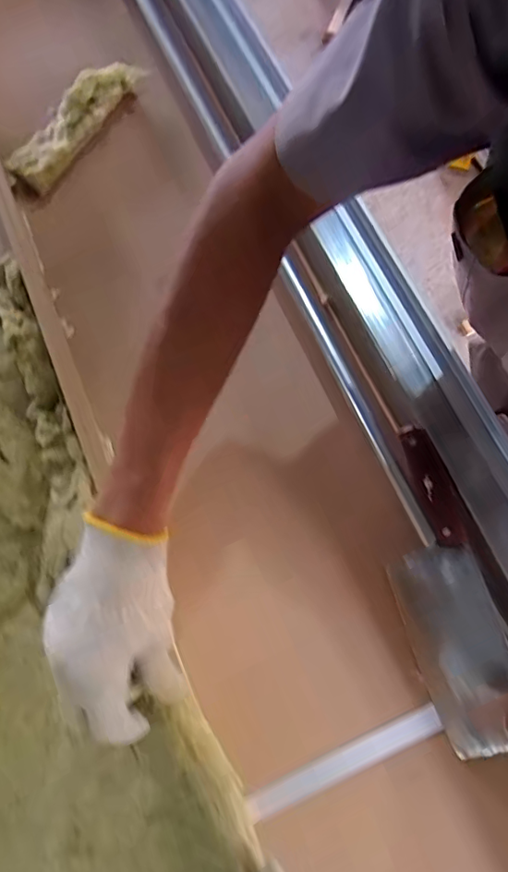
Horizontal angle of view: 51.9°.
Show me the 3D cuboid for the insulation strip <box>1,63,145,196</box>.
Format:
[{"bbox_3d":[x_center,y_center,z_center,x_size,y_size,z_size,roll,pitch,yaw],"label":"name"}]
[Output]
[{"bbox_3d":[-0.230,-0.415,0.683,0.061,0.038,0.236,35,76,11],"label":"insulation strip"}]

